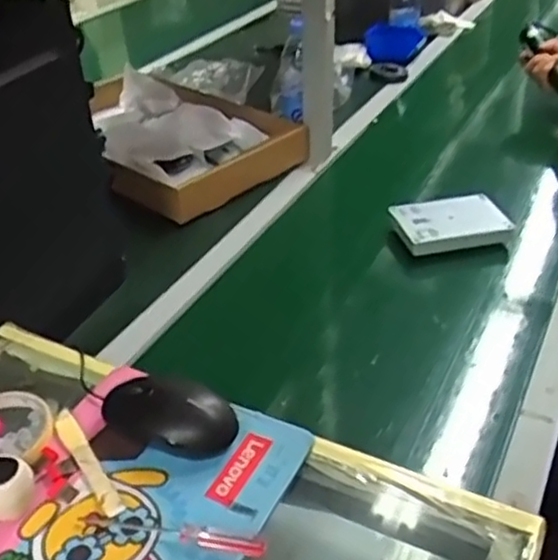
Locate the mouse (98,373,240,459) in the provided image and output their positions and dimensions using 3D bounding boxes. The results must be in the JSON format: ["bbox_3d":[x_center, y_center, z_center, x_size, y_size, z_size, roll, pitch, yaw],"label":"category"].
[{"bbox_3d":[-0.085,0.103,0.554,0.105,0.036,0.050,10,36,16],"label":"mouse"}]

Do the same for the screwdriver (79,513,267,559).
[{"bbox_3d":[-0.071,0.167,0.479,0.126,0.010,0.016,5,35,10],"label":"screwdriver"}]

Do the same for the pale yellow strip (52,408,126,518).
[{"bbox_3d":[-0.142,0.134,0.536,0.016,0.009,0.107,-23,40,-27],"label":"pale yellow strip"}]

